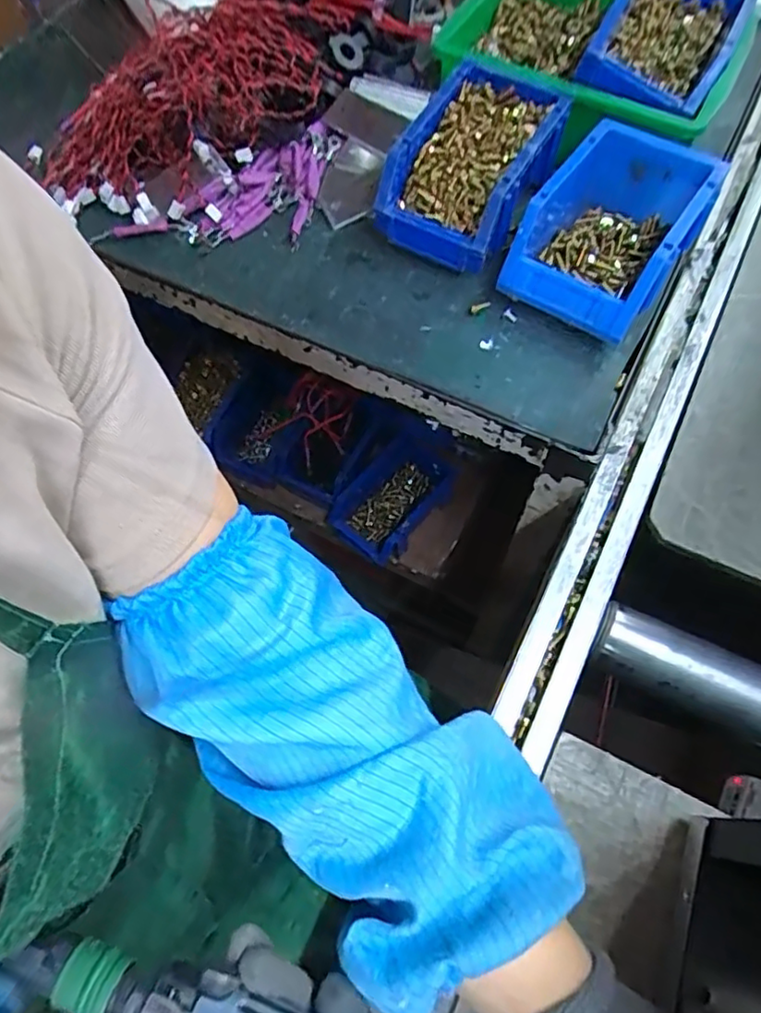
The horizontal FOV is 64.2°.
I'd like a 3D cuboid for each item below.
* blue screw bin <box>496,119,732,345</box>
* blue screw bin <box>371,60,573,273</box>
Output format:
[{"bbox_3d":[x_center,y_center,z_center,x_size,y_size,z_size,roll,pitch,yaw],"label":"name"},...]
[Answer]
[{"bbox_3d":[0.186,-0.221,0.501,0.118,0.077,0.165,30,70,16],"label":"blue screw bin"},{"bbox_3d":[0.083,-0.288,0.524,0.110,0.081,0.167,31,70,17],"label":"blue screw bin"}]

